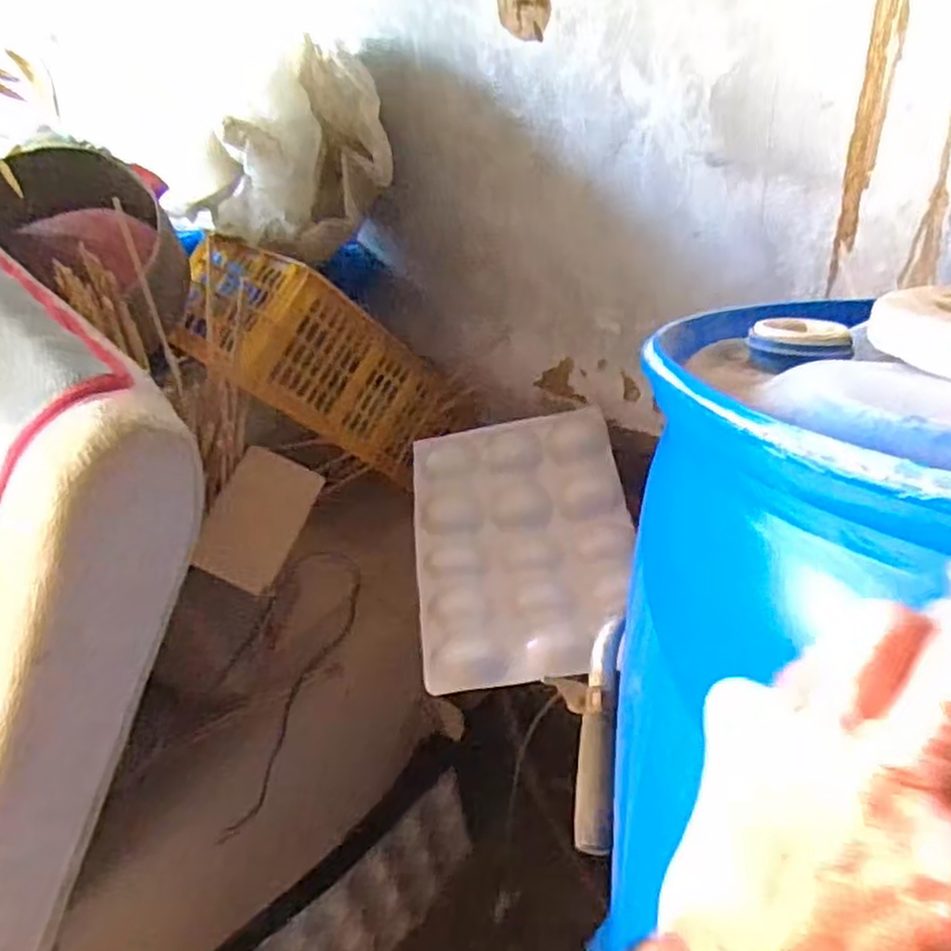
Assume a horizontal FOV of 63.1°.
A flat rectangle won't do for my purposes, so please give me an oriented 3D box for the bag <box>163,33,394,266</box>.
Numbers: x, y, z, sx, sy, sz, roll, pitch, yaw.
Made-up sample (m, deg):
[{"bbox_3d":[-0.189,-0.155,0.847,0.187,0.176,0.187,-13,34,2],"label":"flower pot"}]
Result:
[{"bbox_3d":[-0.257,-0.451,1.078,0.240,0.205,0.182,-19,39,-15],"label":"bag"}]

